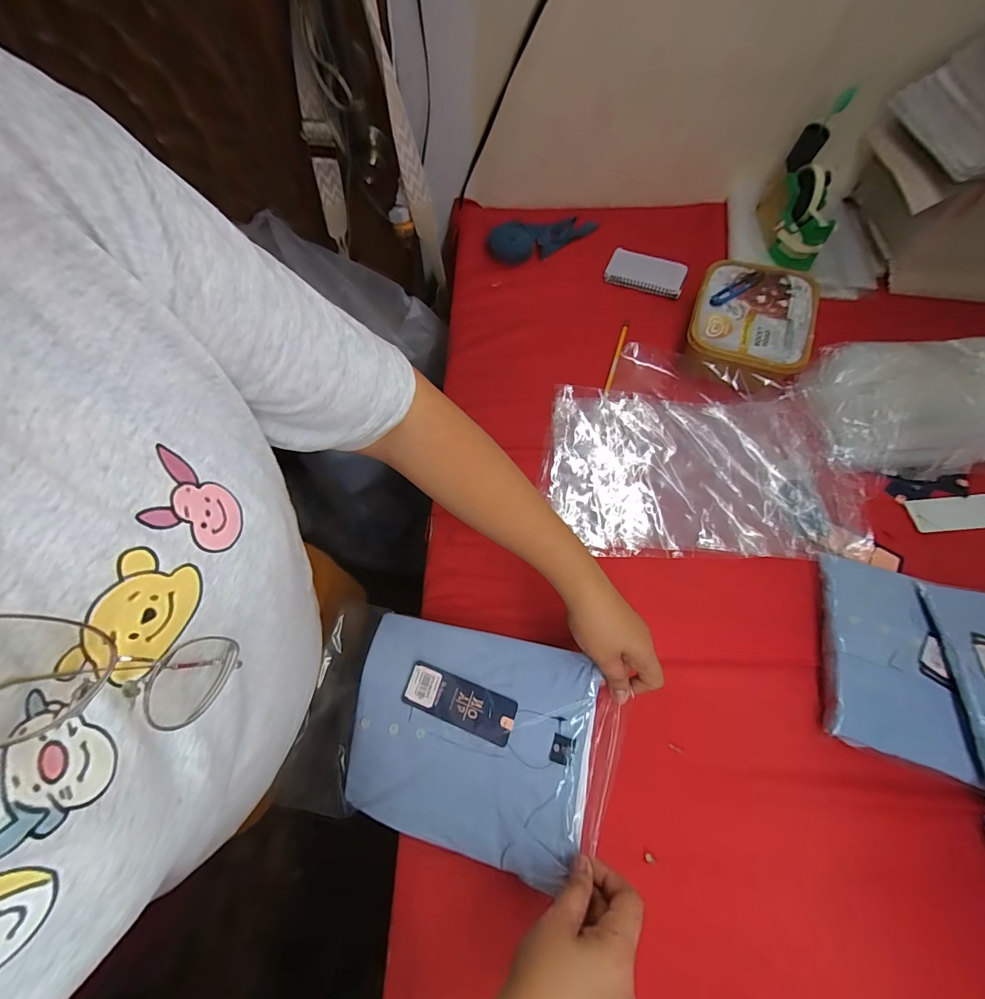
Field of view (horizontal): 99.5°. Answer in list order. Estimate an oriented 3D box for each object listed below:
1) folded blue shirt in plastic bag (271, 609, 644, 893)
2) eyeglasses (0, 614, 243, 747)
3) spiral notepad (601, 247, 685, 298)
[{"bbox_3d":[-0.050,0.249,0.451,0.347,0.039,0.211,9,76,16],"label":"folded blue shirt in plastic bag"},{"bbox_3d":[-0.163,0.082,0.174,0.040,0.124,0.055,-3,65,-1],"label":"eyeglasses"},{"bbox_3d":[0.273,-0.406,0.741,0.131,0.009,0.086,21,67,10],"label":"spiral notepad"}]

